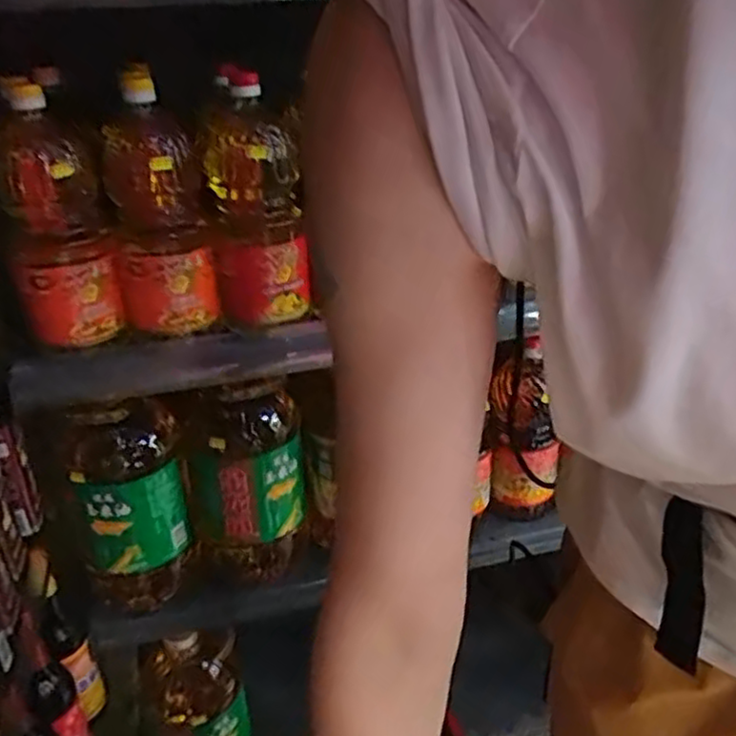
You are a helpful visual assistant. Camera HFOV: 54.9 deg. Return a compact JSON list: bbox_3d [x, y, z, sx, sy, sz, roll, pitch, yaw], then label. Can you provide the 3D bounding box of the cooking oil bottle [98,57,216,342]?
[{"bbox_3d":[-0.235,-0.180,0.777,0.097,0.256,0.122,-12,30,-17],"label":"cooking oil bottle"}]

